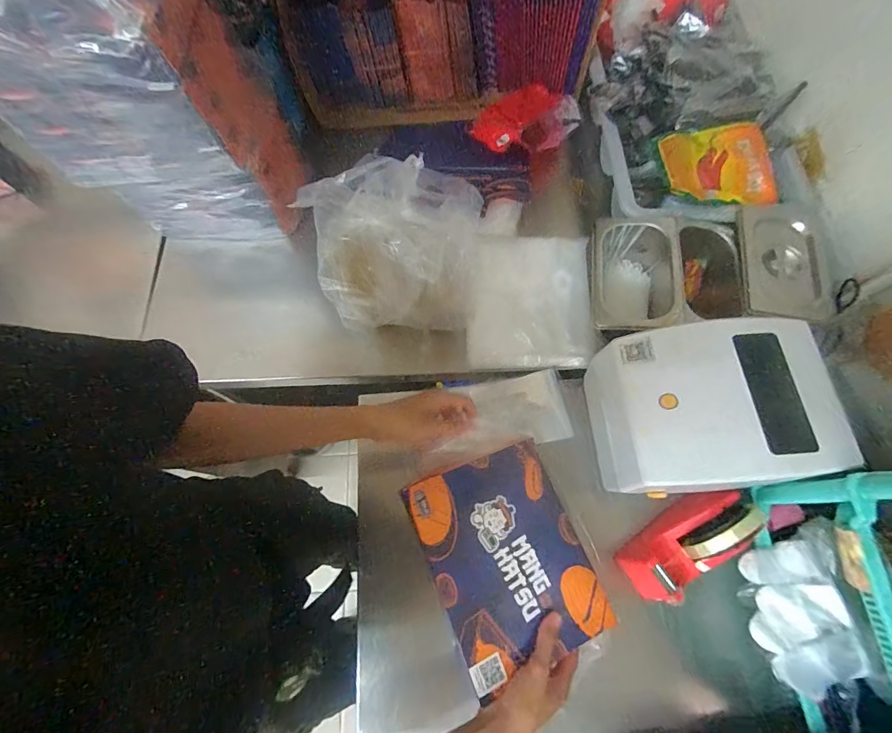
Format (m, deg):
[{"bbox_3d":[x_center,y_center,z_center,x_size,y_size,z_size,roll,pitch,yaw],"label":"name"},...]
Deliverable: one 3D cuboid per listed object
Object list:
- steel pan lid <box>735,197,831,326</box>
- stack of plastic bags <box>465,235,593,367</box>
[{"bbox_3d":[0.459,-0.146,0.574,0.090,0.013,0.174,-3,75,15],"label":"steel pan lid"},{"bbox_3d":[0.126,-0.103,0.626,0.184,0.047,0.211,1,70,2],"label":"stack of plastic bags"}]

